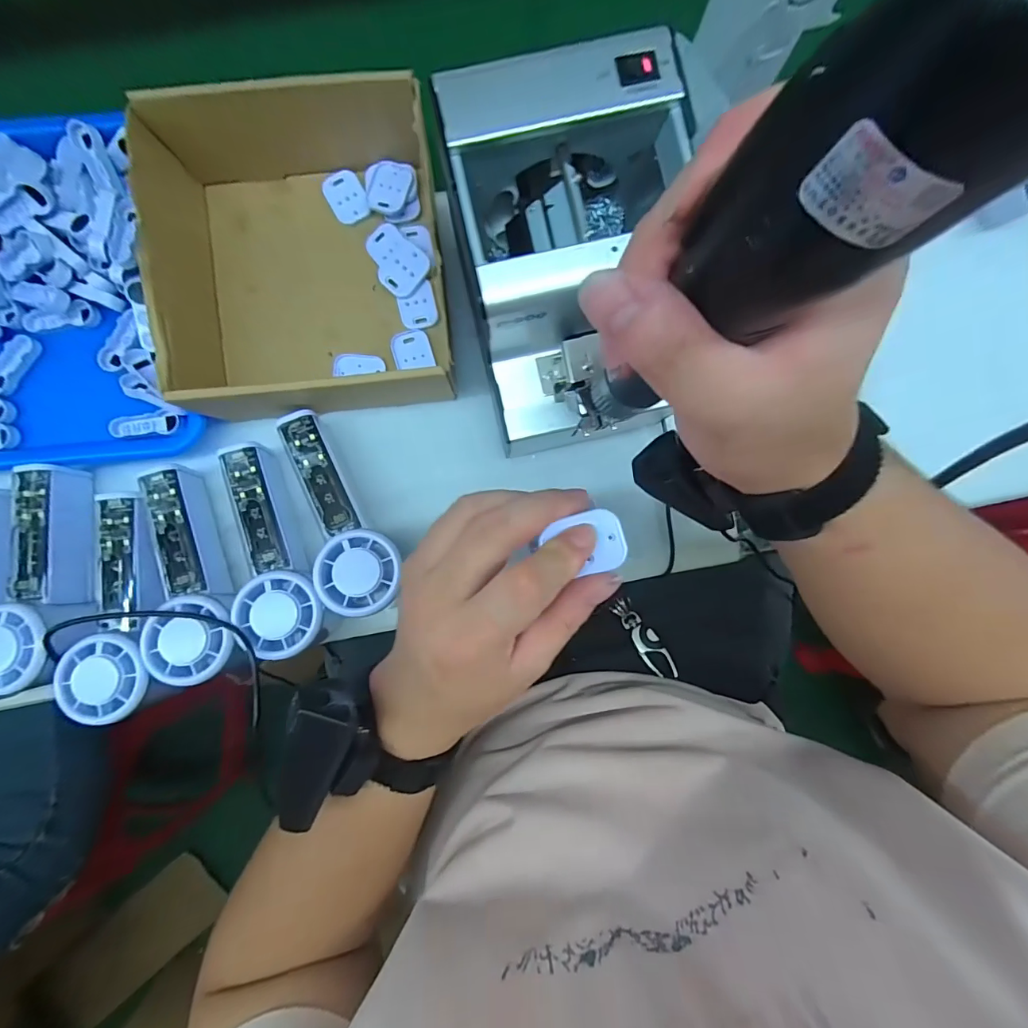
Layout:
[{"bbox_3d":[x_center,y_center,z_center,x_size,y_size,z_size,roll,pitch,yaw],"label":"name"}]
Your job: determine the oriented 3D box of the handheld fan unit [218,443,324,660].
[{"bbox_3d":[-0.171,0.025,0.319,0.055,0.044,0.153,-19,74,-2],"label":"handheld fan unit"}]

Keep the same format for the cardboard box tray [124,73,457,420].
[{"bbox_3d":[-0.150,-0.185,0.329,0.181,0.072,0.214,-7,90,-2],"label":"cardboard box tray"}]

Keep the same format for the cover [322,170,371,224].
[{"bbox_3d":[-0.131,-0.249,0.350,0.029,0.005,0.043,-27,91,-2],"label":"cover"}]

